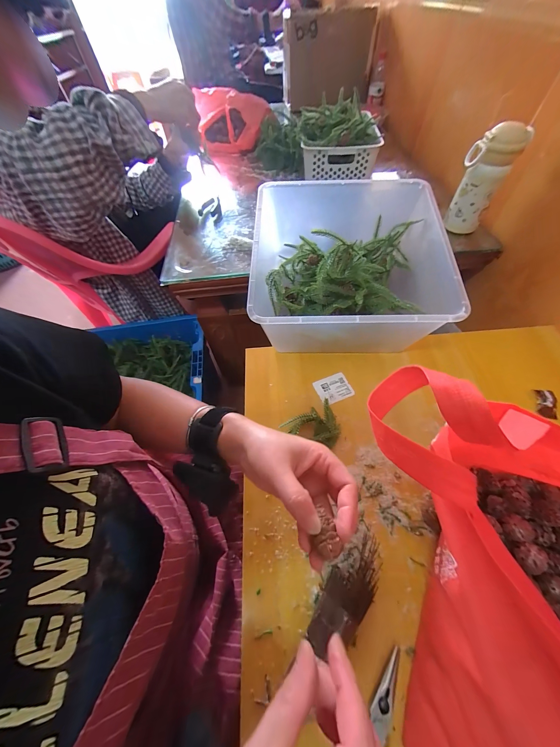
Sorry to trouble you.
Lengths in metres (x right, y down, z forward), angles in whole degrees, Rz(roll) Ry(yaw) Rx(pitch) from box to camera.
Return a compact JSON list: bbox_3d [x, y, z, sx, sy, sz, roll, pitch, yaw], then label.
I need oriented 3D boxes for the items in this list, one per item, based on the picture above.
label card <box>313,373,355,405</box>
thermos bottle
[{"bbox_3d":[0.092,0.026,0.426,0.058,0.004,0.048,-21,59,-9],"label":"label card"},{"bbox_3d":[0.421,-0.401,0.530,0.083,0.185,0.063,28,64,19],"label":"thermos bottle"}]

